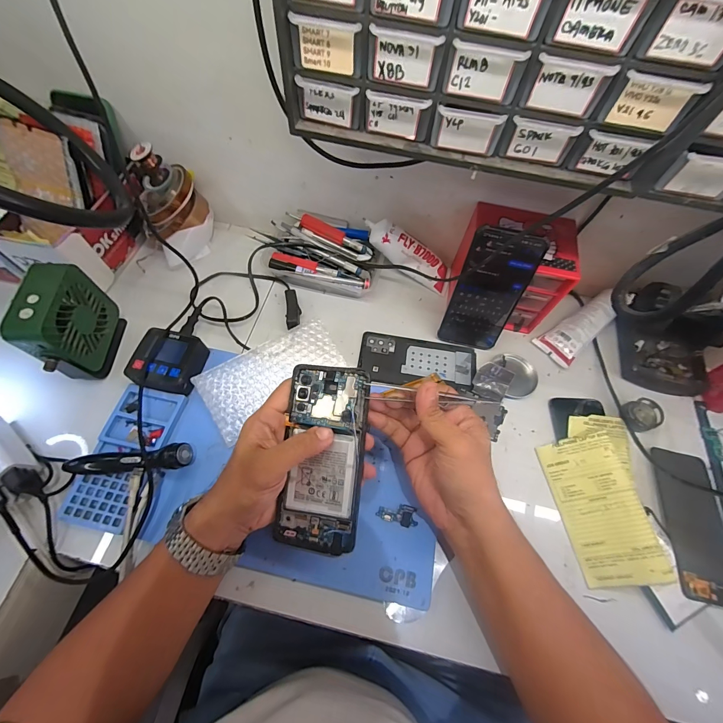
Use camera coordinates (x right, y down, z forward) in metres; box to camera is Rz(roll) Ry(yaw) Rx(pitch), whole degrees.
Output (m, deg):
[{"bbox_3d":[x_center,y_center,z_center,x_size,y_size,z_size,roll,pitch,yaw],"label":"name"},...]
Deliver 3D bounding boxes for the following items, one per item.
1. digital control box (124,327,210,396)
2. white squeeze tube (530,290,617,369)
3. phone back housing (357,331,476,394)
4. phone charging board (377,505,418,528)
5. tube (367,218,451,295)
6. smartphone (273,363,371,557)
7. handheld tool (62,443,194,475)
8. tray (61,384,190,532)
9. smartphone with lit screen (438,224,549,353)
[{"bbox_3d":[-0.234,0.001,0.413,0.074,0.031,0.072,11,63,3],"label":"digital control box"},{"bbox_3d":[0.319,-0.049,0.481,0.144,0.035,0.055,-29,68,-16],"label":"white squeeze tube"},{"bbox_3d":[0.076,0.001,0.457,0.154,0.004,0.073,8,63,1],"label":"phone back housing"},{"bbox_3d":[0.038,0.162,0.359,0.042,0.004,0.021,10,63,2],"label":"phone charging board"},{"bbox_3d":[0.069,-0.151,0.494,0.146,0.041,0.035,30,60,-25],"label":"tube"},{"bbox_3d":[-0.035,0.085,0.302,0.073,0.013,0.162,6,86,12],"label":"smartphone"},{"bbox_3d":[-0.240,0.102,0.352,0.122,0.030,0.022,-8,63,10],"label":"handheld tool"},{"bbox_3d":[-0.258,0.101,0.371,0.069,0.011,0.148,12,63,3],"label":"tray"},{"bbox_3d":[0.153,-0.080,0.415,0.079,0.168,0.006,11,49,5],"label":"smartphone with lit screen"}]

